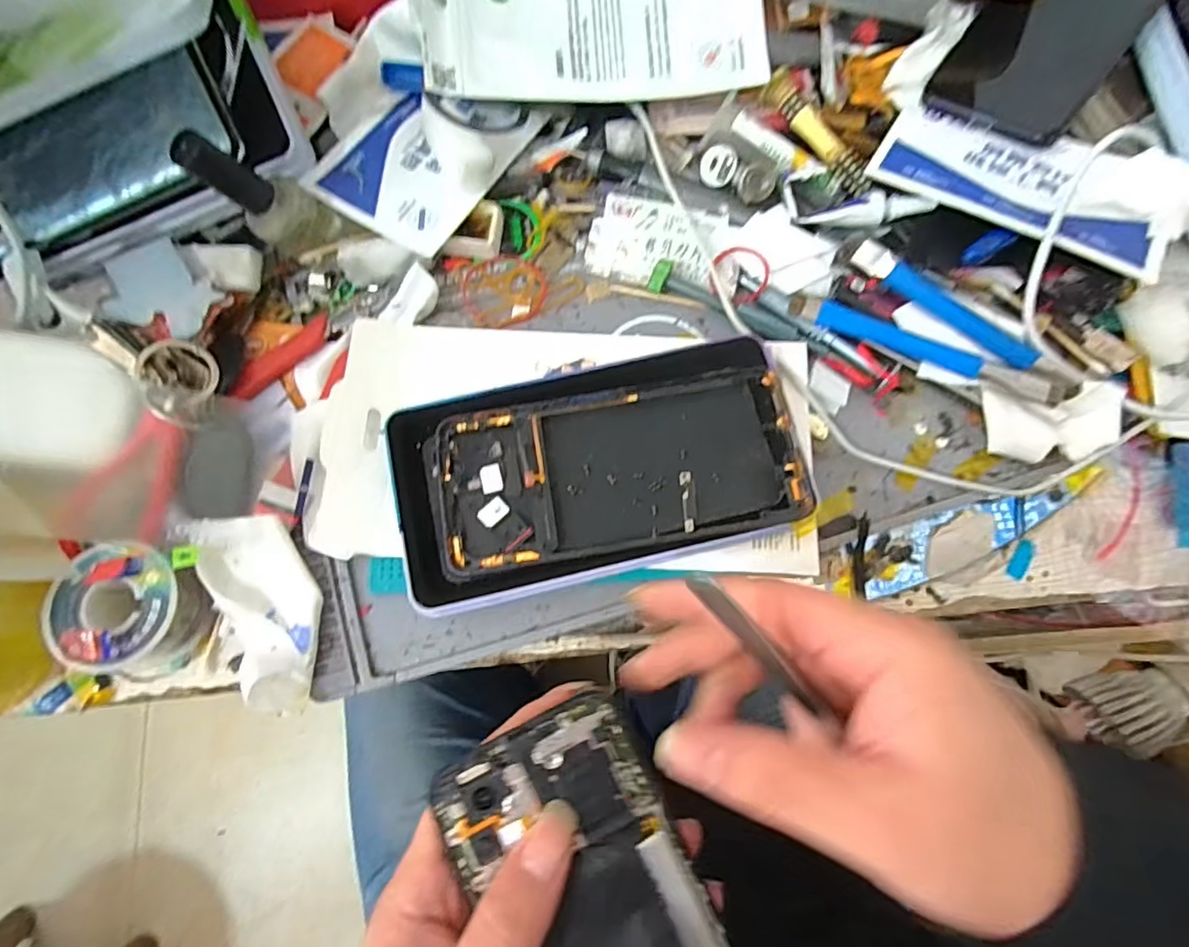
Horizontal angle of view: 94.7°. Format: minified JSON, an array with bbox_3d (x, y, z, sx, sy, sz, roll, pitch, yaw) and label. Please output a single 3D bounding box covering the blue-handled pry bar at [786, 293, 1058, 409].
[{"bbox_3d":[0.167,-0.066,0.278,0.133,0.009,0.015,22,77,4],"label":"blue-handled pry bar"}]

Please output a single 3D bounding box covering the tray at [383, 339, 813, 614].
[{"bbox_3d":[0.001,-0.002,0.262,0.183,0.027,0.097,-13,77,-5],"label":"tray"}]

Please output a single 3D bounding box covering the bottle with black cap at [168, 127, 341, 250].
[{"bbox_3d":[-0.161,-0.131,0.263,0.029,0.074,0.024,-18,76,19],"label":"bottle with black cap"}]

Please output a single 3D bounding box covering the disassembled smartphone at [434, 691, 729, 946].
[{"bbox_3d":[0.008,0.160,0.178,0.068,0.010,0.158,-24,82,-7],"label":"disassembled smartphone"}]

